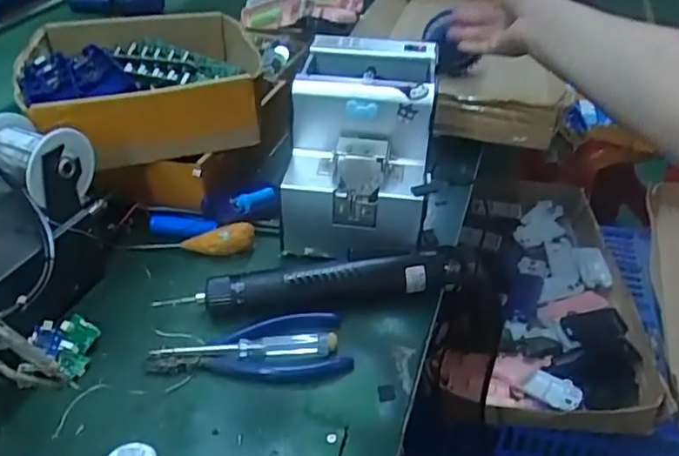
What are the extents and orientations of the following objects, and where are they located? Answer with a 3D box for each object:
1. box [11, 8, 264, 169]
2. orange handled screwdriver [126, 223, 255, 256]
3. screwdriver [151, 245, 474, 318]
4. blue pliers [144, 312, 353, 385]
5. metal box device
[{"bbox_3d":[-0.195,-0.155,0.613,0.233,0.070,0.225,-12,41,-14],"label":"box"},{"bbox_3d":[-0.138,0.013,0.555,0.116,0.026,0.028,-6,36,8],"label":"orange handled screwdriver"},{"bbox_3d":[-0.012,0.046,0.500,0.252,0.036,0.031,-6,40,-8],"label":"screwdriver"},{"bbox_3d":[-0.069,0.097,0.457,0.149,0.016,0.059,-7,40,-9],"label":"blue pliers"},{"bbox_3d":[0.021,-0.075,0.565,0.125,0.148,0.179,5,38,5],"label":"metal box device"}]

